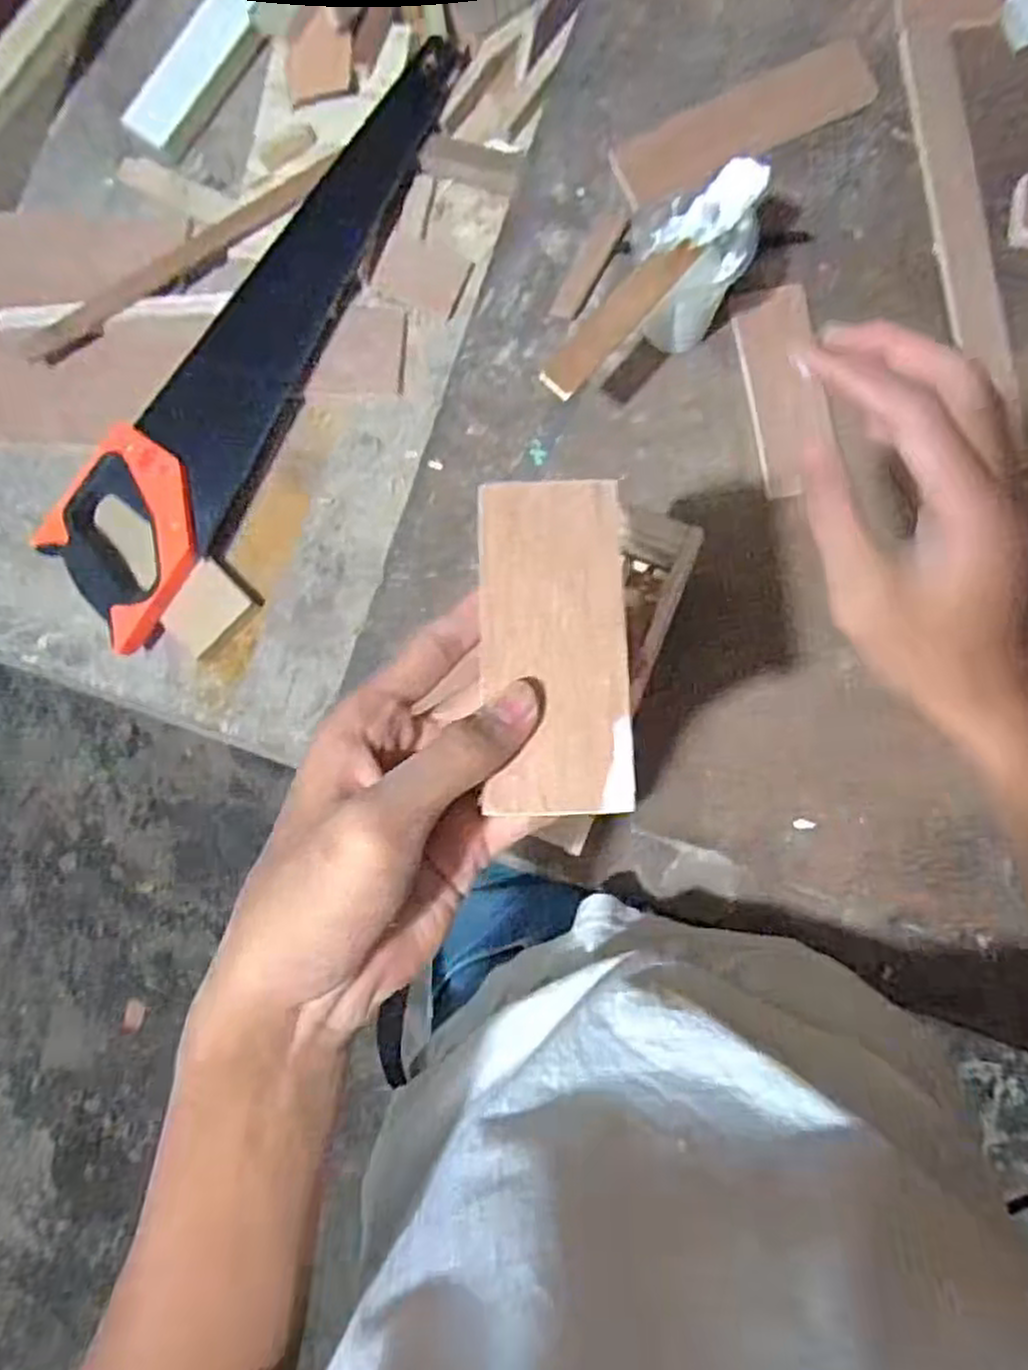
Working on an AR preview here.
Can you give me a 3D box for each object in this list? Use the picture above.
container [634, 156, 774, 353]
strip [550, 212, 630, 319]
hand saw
[{"bbox_3d":[0.115,-0.268,0.499,0.070,0.100,0.077,11,86,7],"label":"container"},{"bbox_3d":[0.056,-0.303,0.558,0.018,0.009,0.091,28,88,8],"label":"strip"},{"bbox_3d":[-0.199,-0.280,0.603,0.109,0.030,0.513,31,90,10],"label":"hand saw"}]

